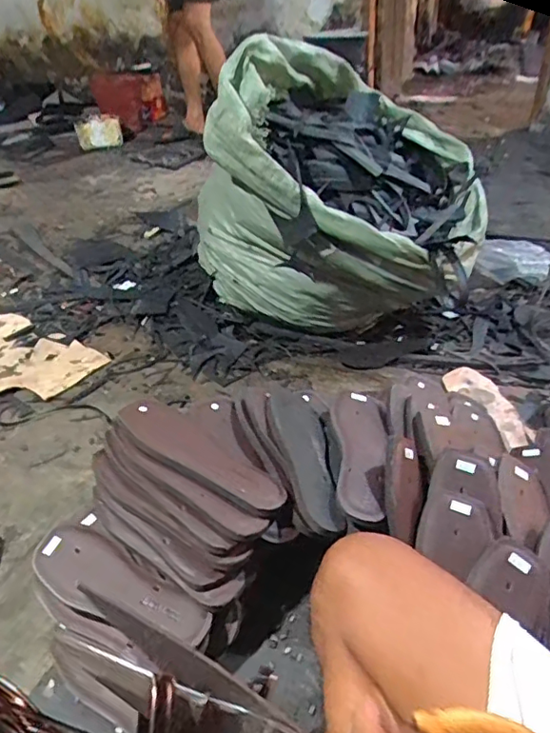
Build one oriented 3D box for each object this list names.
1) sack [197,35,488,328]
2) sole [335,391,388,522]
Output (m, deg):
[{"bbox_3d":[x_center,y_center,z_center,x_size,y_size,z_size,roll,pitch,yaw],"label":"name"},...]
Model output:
[{"bbox_3d":[0.141,-0.335,1.104,0.584,0.510,0.306,-7,37,-2],"label":"sack"},{"bbox_3d":[0.124,0.113,0.763,0.074,0.015,0.239,-1,37,5],"label":"sole"}]

